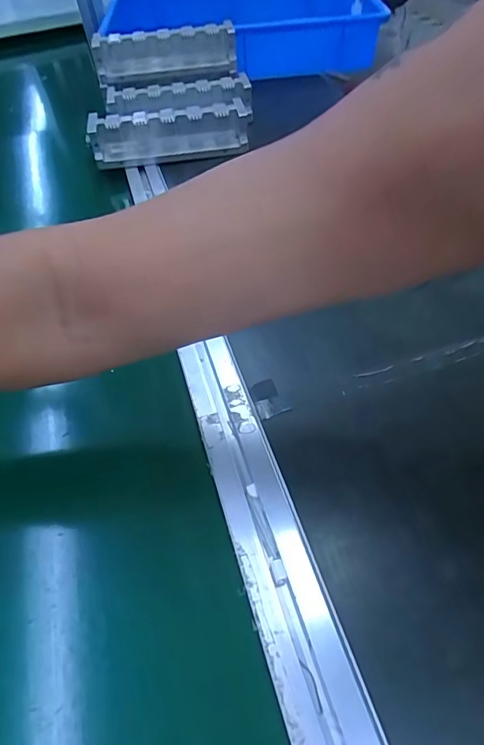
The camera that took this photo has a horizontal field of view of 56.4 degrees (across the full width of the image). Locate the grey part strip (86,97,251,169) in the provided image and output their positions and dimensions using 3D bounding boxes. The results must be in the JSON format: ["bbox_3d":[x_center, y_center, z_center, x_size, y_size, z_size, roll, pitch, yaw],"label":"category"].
[{"bbox_3d":[-0.088,-0.290,0.550,0.188,0.058,0.020,-9,26,-4],"label":"grey part strip"}]

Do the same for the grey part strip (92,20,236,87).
[{"bbox_3d":[-0.102,-0.434,0.611,0.190,0.048,0.048,-9,51,-1],"label":"grey part strip"}]

